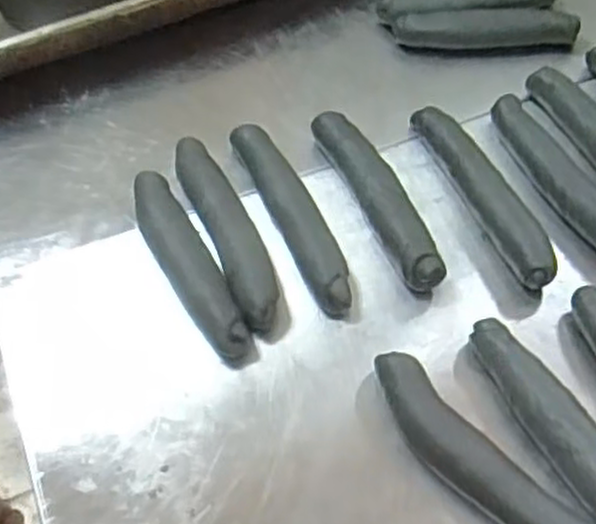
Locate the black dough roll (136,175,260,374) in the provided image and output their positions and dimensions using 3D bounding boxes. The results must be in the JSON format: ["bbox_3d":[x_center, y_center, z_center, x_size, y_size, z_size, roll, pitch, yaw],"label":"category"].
[{"bbox_3d":[-0.070,0.004,0.480,0.030,0.030,0.145,-26,58,-16],"label":"black dough roll"}]

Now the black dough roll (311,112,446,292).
[{"bbox_3d":[0.053,-0.046,0.509,0.025,0.035,0.153,-21,56,-13],"label":"black dough roll"}]

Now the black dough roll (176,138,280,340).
[{"bbox_3d":[-0.045,-0.019,0.496,0.033,0.032,0.150,-20,56,-12],"label":"black dough roll"}]

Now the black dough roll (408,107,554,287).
[{"bbox_3d":[0.123,-0.048,0.504,0.024,0.026,0.156,-21,56,-13],"label":"black dough roll"}]

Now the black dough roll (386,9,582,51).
[{"bbox_3d":[0.151,-0.190,0.611,0.144,0.023,0.030,0,54,1],"label":"black dough roll"}]

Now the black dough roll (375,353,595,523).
[{"bbox_3d":[0.097,0.110,0.401,0.033,0.026,0.156,-36,61,-22],"label":"black dough roll"}]

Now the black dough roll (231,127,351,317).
[{"bbox_3d":[-0.002,-0.032,0.501,0.029,0.027,0.154,-22,57,-14],"label":"black dough roll"}]

